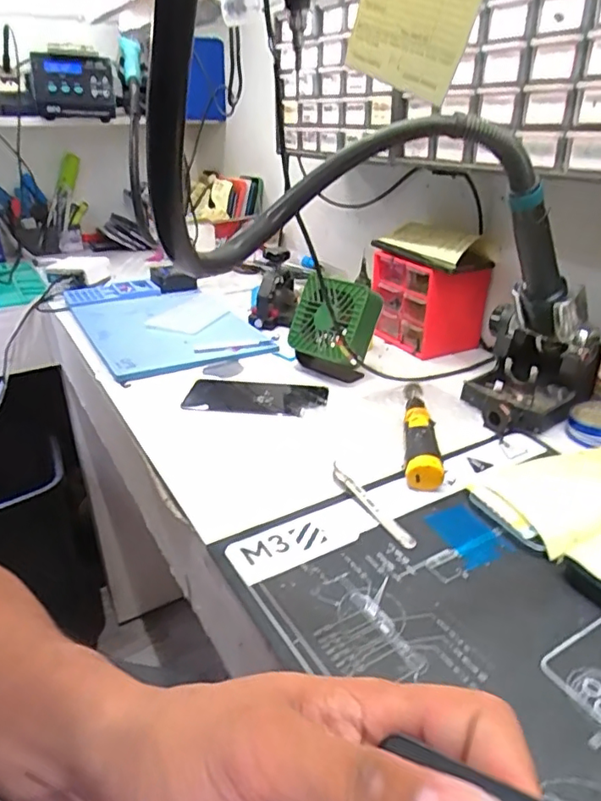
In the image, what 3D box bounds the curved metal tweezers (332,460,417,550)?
[{"bbox_3d":[0.056,0.083,0.448,0.012,0.010,0.105,-16,31,-26],"label":"curved metal tweezers"}]

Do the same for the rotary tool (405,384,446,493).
[{"bbox_3d":[0.115,0.025,0.538,0.029,0.030,0.169,3,28,6],"label":"rotary tool"}]

